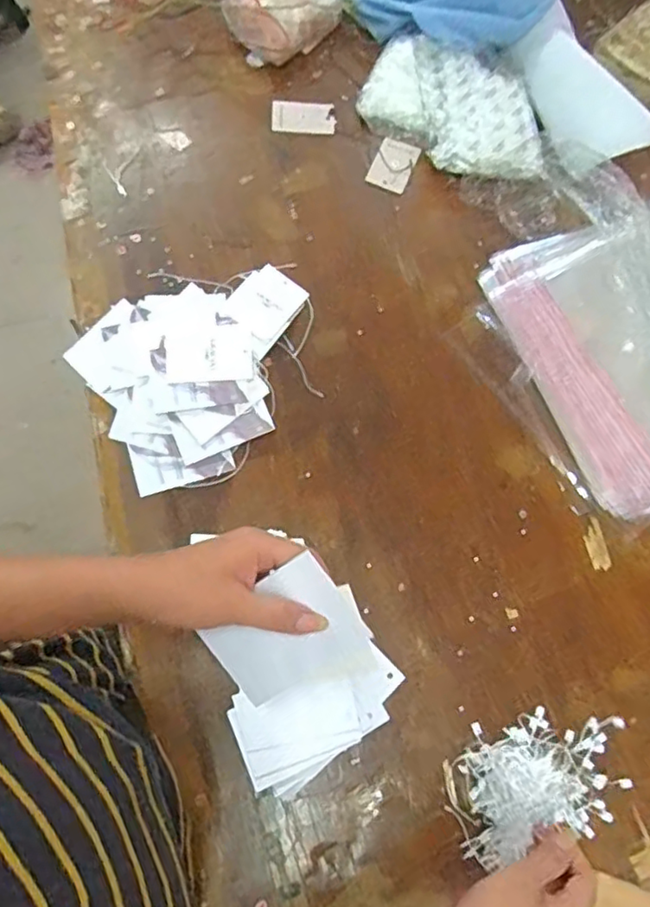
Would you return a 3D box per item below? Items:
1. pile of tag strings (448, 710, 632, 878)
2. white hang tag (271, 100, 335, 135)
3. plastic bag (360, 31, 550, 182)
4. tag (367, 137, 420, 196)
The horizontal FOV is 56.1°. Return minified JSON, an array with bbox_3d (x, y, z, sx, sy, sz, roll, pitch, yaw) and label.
[{"bbox_3d":[0.194,0.291,0.545,0.168,0.025,0.103,-11,72,-6],"label":"pile of tag strings"},{"bbox_3d":[-0.029,-0.438,0.794,0.080,0.005,0.046,-2,81,-10],"label":"white hang tag"},{"bbox_3d":[0.168,-0.440,0.783,0.268,0.054,0.156,38,74,10],"label":"plastic bag"},{"bbox_3d":[0.088,-0.369,0.781,0.049,0.005,0.075,23,74,-2],"label":"tag"}]

